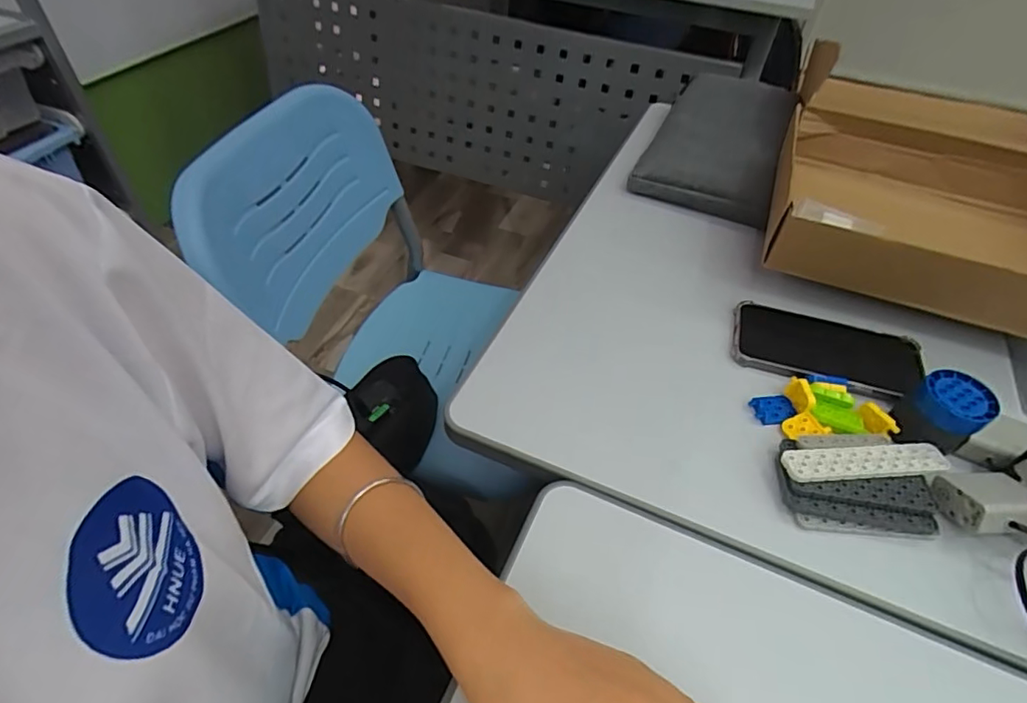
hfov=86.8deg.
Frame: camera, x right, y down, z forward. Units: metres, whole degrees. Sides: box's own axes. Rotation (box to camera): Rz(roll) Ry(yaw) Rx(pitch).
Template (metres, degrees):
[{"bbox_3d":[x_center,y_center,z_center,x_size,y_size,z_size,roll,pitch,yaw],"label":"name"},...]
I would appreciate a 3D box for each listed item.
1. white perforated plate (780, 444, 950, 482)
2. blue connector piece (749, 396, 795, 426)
[{"bbox_3d":[0.266,0.083,0.408,0.128,0.008,0.027,-1,48,-4],"label":"white perforated plate"},{"bbox_3d":[0.218,0.049,0.457,0.032,0.007,0.027,-7,49,-9],"label":"blue connector piece"}]

